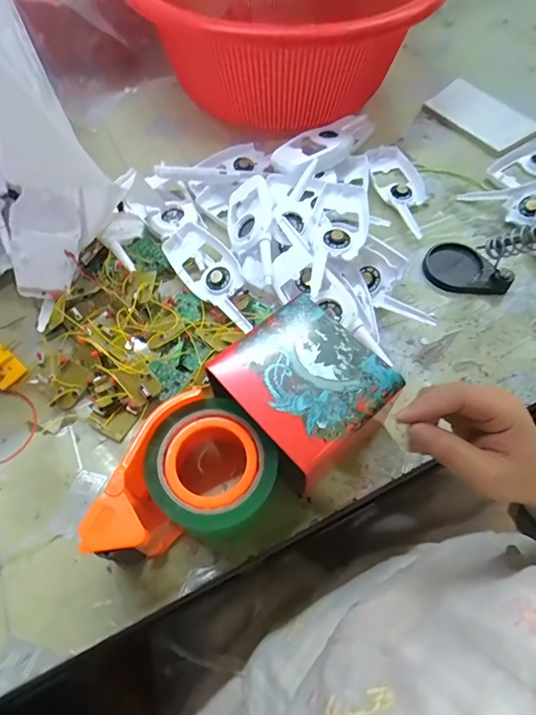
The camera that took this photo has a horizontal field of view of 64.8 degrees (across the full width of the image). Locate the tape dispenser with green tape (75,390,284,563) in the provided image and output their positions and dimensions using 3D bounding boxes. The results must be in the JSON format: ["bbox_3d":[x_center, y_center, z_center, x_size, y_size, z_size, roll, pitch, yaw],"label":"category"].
[{"bbox_3d":[-0.068,0.095,0.346,0.143,0.074,0.104,-20,62,-10],"label":"tape dispenser with green tape"}]

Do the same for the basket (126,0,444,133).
[{"bbox_3d":[0.031,-0.552,0.695,0.425,0.238,0.441,5,60,4],"label":"basket"}]

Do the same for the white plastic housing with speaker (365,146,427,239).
[{"bbox_3d":[0.173,-0.221,0.552,0.062,0.020,0.166,-14,61,-7],"label":"white plastic housing with speaker"}]

